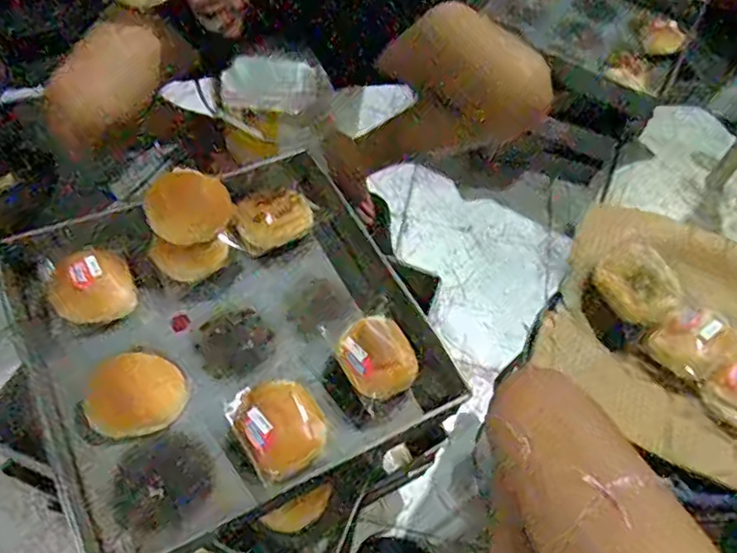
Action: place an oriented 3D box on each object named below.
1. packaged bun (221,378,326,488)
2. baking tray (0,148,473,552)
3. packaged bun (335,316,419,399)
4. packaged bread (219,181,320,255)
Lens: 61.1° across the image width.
[{"bbox_3d":[-0.097,0.156,0.674,0.091,0.041,0.110,-28,64,-24],"label":"packaged bun"},{"bbox_3d":[-0.168,0.062,0.739,0.425,0.072,0.420,-21,61,-21],"label":"baking tray"},{"bbox_3d":[0.012,0.095,0.723,0.084,0.043,0.091,4,55,-6],"label":"packaged bun"},{"bbox_3d":[-0.133,-0.075,0.838,0.126,0.038,0.071,-22,62,-21],"label":"packaged bread"}]

